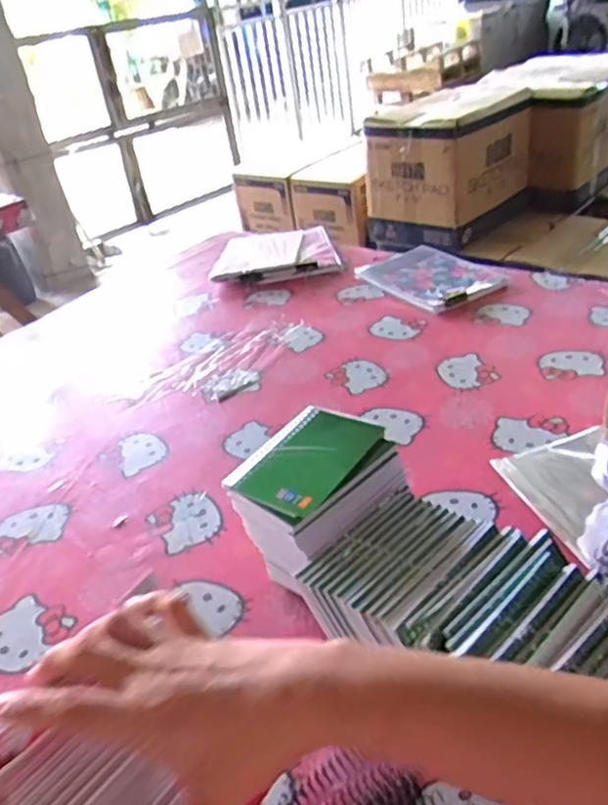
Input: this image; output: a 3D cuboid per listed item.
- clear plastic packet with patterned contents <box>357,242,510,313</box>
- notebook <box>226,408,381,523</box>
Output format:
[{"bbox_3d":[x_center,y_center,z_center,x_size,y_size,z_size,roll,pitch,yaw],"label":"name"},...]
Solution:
[{"bbox_3d":[0.206,-0.219,1.121,0.169,0.025,0.258,-22,36,-20],"label":"clear plastic packet with patterned contents"},{"bbox_3d":[0.001,0.047,0.585,0.095,0.009,0.132,16,39,33],"label":"notebook"}]

